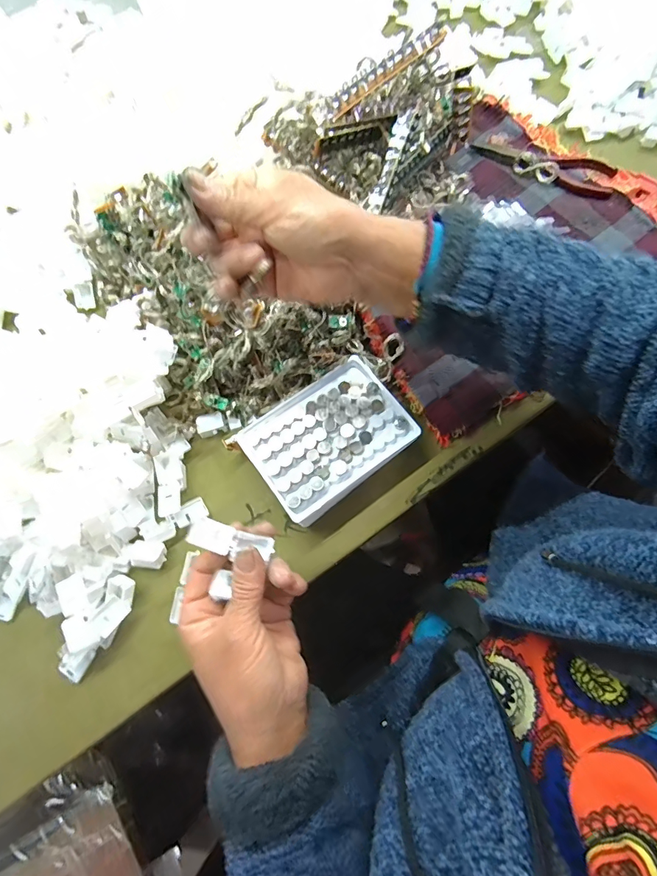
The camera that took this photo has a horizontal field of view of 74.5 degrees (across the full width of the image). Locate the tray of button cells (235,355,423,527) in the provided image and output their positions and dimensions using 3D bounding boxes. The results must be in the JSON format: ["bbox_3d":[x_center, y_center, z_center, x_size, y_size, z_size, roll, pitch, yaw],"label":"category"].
[{"bbox_3d":[0.000,-0.001,0.371,0.129,0.024,0.096,-35,79,-10],"label":"tray of button cells"}]

